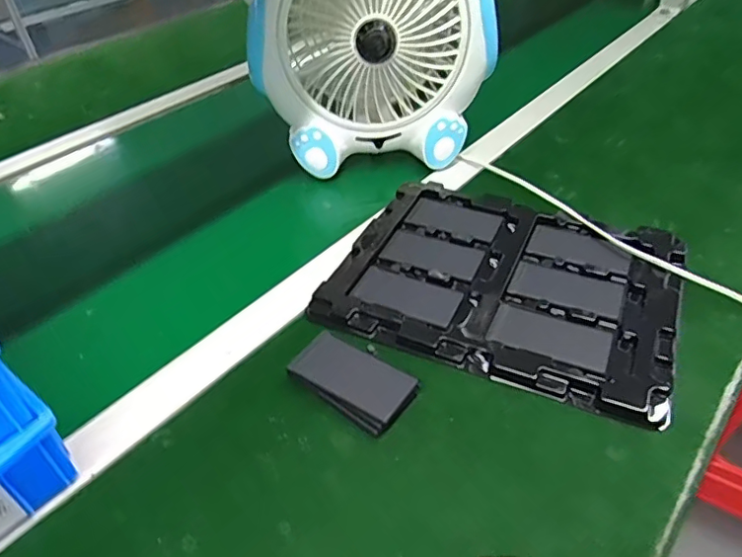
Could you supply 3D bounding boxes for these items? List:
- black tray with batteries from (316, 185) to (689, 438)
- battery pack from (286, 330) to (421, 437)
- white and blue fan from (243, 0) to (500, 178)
[{"bbox_3d":[0.115,-0.005,0.488,0.270,0.012,0.225,15,43,20],"label":"black tray with batteries"},{"bbox_3d":[-0.012,0.074,0.406,0.089,0.014,0.049,27,48,31],"label":"battery pack"},{"bbox_3d":[0.005,-0.241,0.567,0.253,0.260,0.082,-10,40,-8],"label":"white and blue fan"}]

